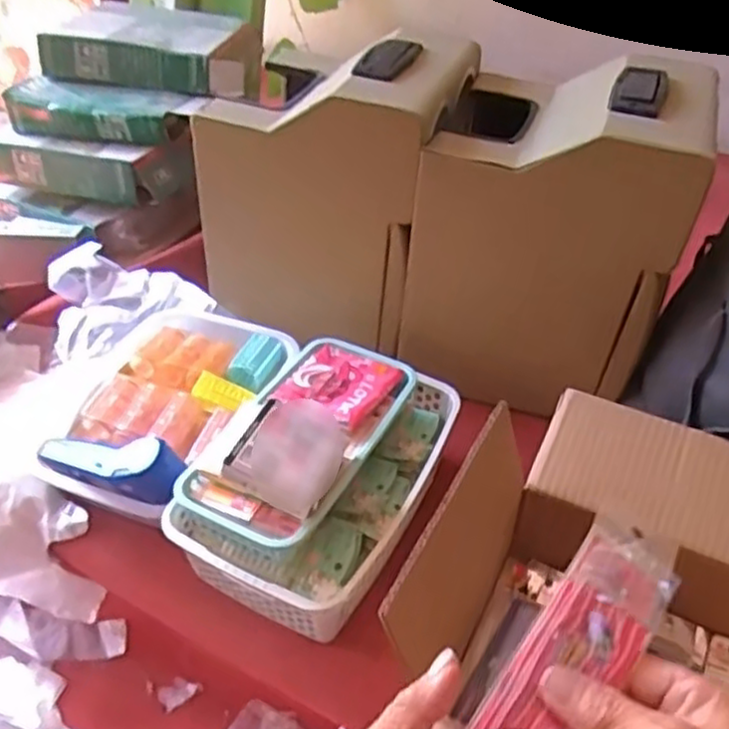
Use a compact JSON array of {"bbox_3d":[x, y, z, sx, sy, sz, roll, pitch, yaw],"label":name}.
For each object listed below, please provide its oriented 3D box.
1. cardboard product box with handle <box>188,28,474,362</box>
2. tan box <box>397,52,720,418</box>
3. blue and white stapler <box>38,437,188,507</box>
[{"bbox_3d":[-0.041,-0.223,0.896,0.292,0.305,0.228,10,44,10],"label":"cardboard product box with handle"},{"bbox_3d":[0.215,-0.164,0.842,0.270,0.319,0.253,15,45,16],"label":"tan box"},{"bbox_3d":[-0.252,0.094,0.713,0.162,0.043,0.046,15,45,15],"label":"blue and white stapler"}]

